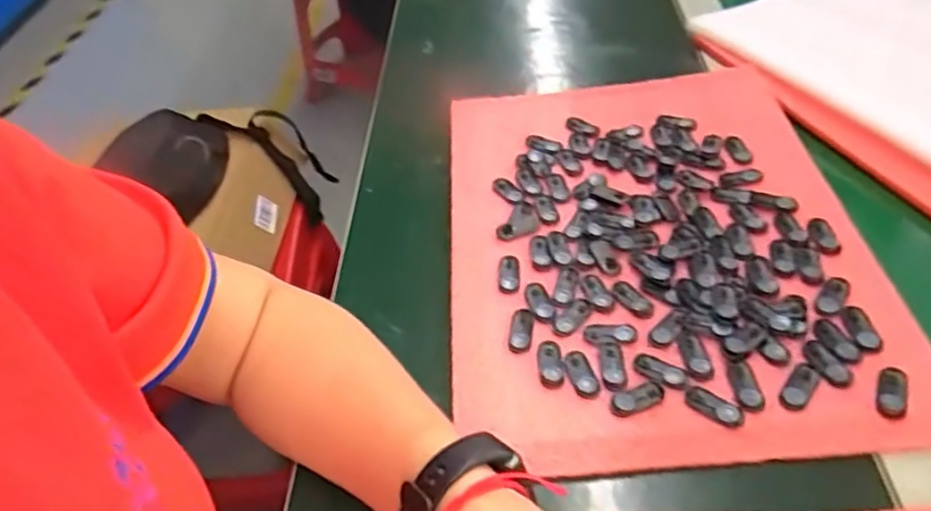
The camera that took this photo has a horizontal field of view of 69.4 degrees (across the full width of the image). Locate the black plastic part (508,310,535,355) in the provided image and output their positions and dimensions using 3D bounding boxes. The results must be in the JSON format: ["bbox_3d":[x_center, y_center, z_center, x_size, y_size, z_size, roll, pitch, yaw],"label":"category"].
[{"bbox_3d":[0.034,0.046,0.405,0.014,0.004,0.030,5,46,11],"label":"black plastic part"}]

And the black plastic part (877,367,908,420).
[{"bbox_3d":[0.222,0.071,0.348,0.013,0.004,0.028,14,48,19],"label":"black plastic part"}]

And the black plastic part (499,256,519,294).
[{"bbox_3d":[0.028,0.011,0.437,0.013,0.004,0.032,-2,45,4],"label":"black plastic part"}]

